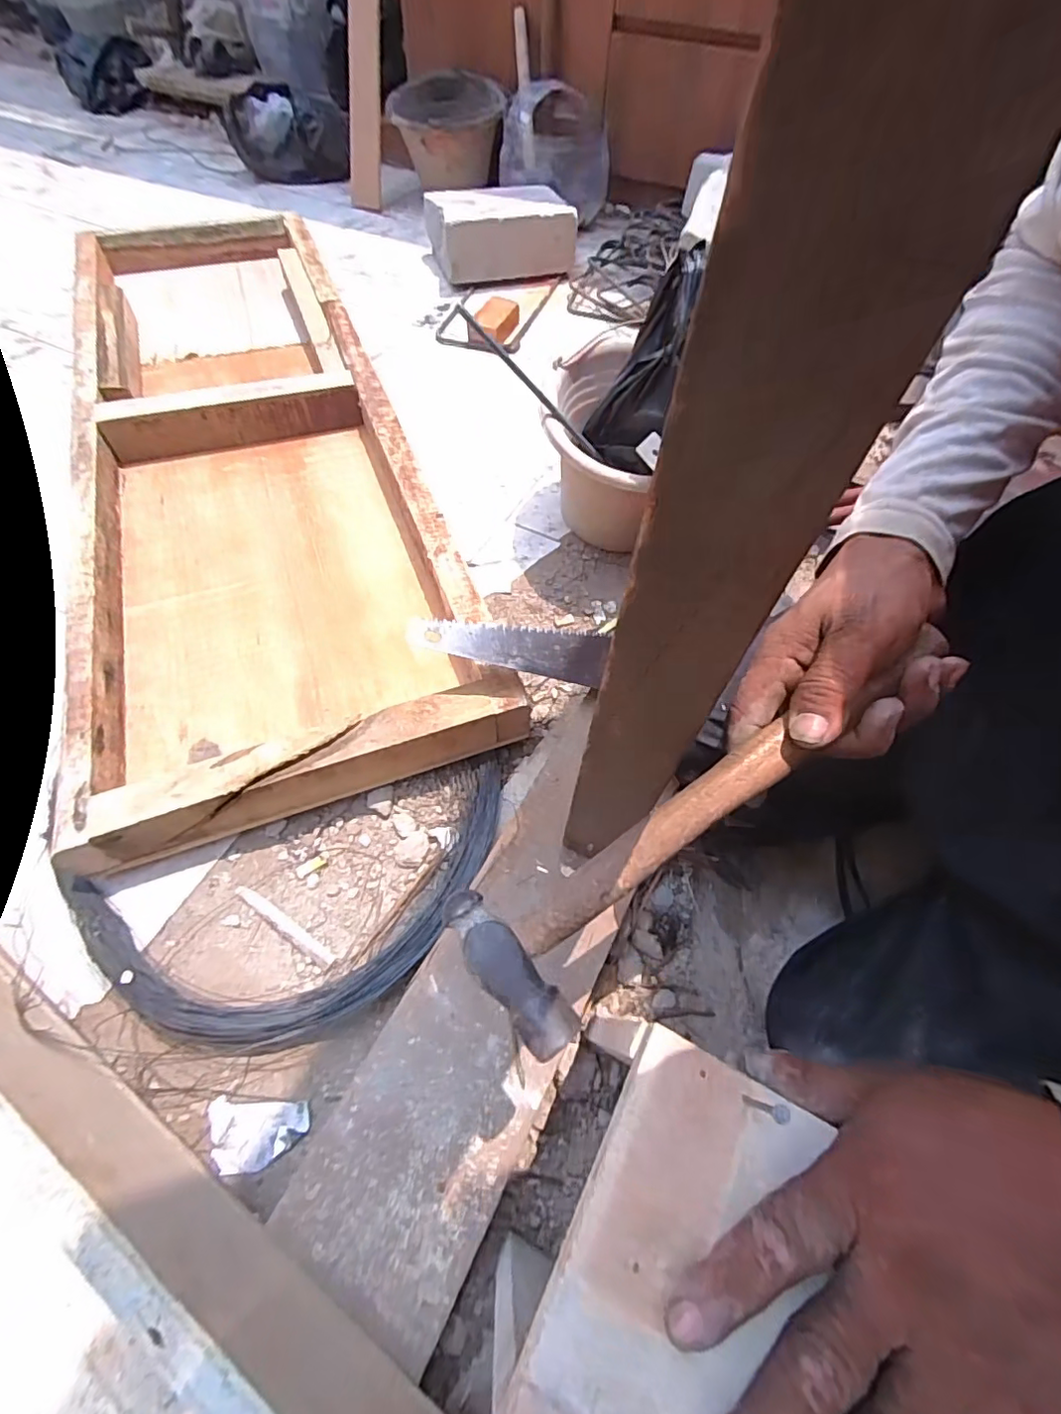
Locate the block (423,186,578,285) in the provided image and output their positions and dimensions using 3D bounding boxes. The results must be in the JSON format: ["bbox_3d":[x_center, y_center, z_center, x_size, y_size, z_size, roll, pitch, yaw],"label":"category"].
[{"bbox_3d":[-0.057,-0.965,1.128,0.282,0.106,0.177,-16,60,-14],"label":"block"}]

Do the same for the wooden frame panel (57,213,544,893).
[{"bbox_3d":[-0.407,-0.399,0.786,0.374,0.080,1.206,-17,60,-14],"label":"wooden frame panel"}]

